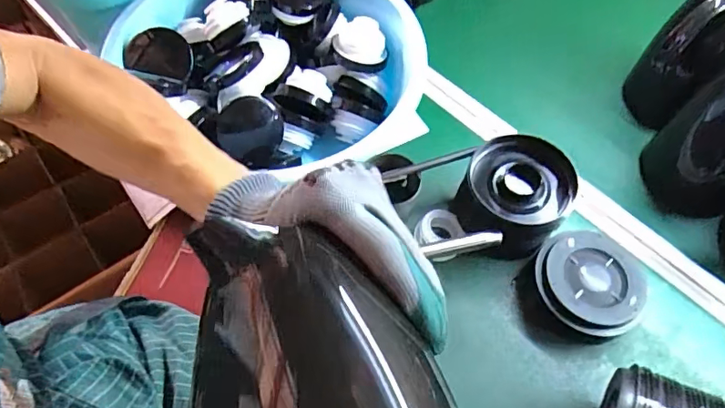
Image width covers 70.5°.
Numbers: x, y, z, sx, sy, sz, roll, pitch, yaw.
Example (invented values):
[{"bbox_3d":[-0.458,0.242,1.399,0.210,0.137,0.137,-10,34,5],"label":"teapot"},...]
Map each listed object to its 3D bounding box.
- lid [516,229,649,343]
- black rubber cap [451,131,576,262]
[{"bbox_3d":[0.248,0.094,0.579,0.130,0.043,0.119,1,58,-2],"label":"lid"},{"bbox_3d":[0.179,-0.008,0.613,0.120,0.074,0.127,1,58,-2],"label":"black rubber cap"}]

